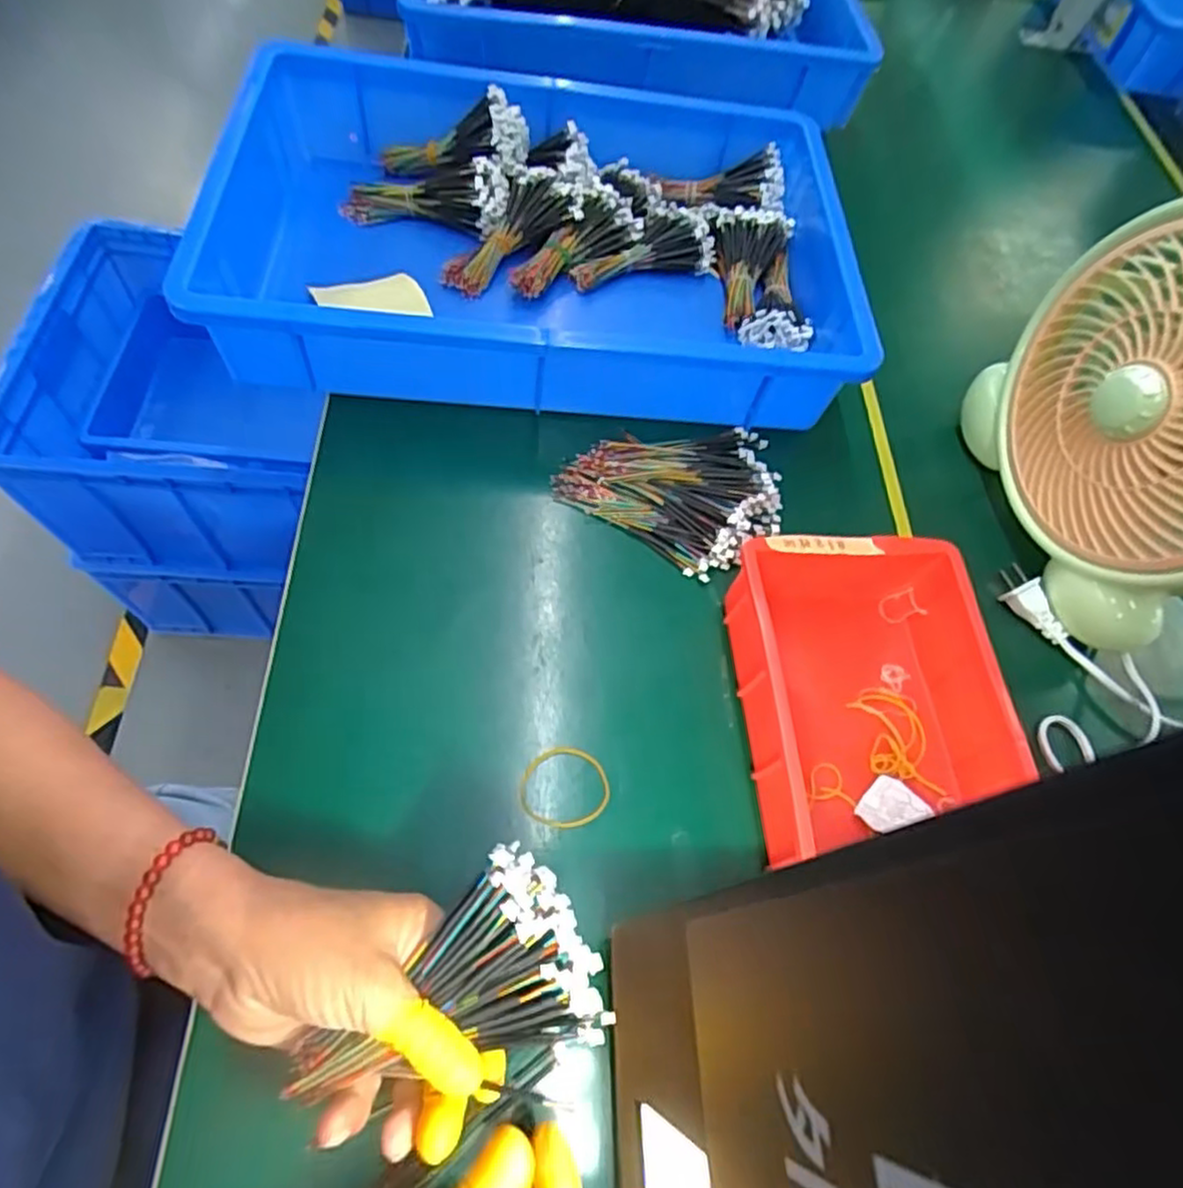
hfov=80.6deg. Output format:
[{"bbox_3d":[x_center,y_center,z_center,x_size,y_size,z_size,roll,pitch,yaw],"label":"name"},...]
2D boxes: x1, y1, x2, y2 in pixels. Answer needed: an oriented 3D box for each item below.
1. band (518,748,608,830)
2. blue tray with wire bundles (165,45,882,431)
[{"bbox_3d":[-0.015,0.104,0.375,0.048,0.004,0.042,-2,63,-9],"label":"band"},{"bbox_3d":[-0.037,-0.270,0.529,0.458,0.116,0.312,-1,63,-9],"label":"blue tray with wire bundles"}]

